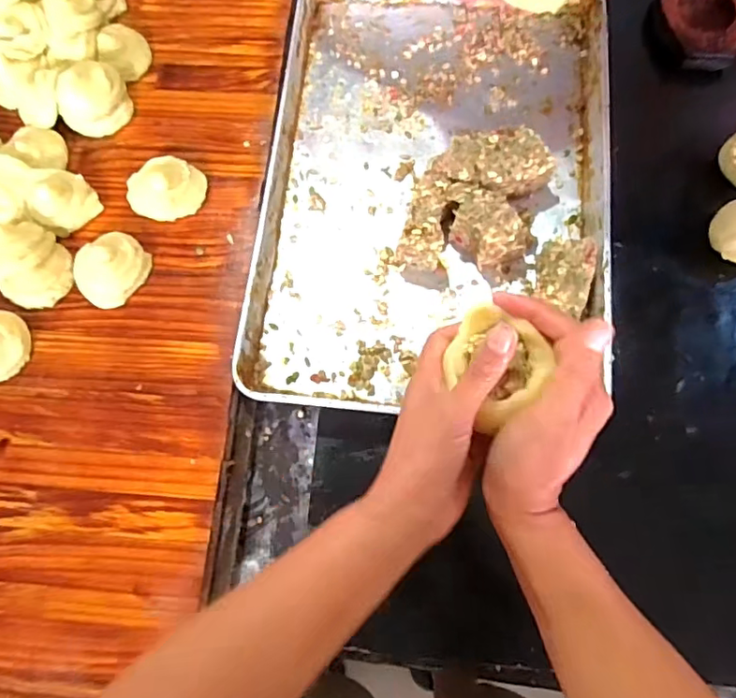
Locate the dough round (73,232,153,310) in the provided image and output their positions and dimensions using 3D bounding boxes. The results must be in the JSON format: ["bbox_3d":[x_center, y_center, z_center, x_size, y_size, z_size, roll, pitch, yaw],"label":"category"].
[{"bbox_3d":[-0.297,-0.095,0.638,0.073,0.035,0.082,39,78,9],"label":"dough round"}]

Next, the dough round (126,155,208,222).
[{"bbox_3d":[-0.242,-0.195,0.671,0.086,0.029,0.083,0,75,0],"label":"dough round"}]

